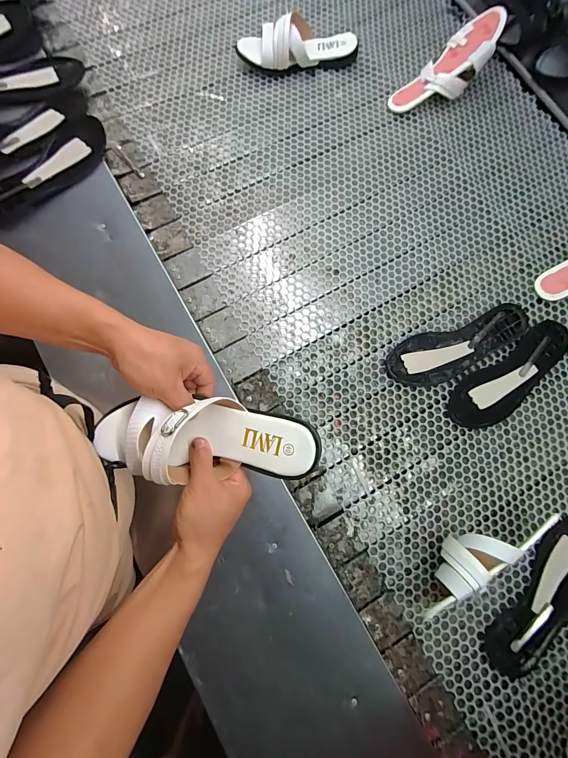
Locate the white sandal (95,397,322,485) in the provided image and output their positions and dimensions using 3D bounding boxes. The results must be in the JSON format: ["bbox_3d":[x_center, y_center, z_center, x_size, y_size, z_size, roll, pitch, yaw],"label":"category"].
[{"bbox_3d":[-0.083,0.065,0.351,0.234,0.058,0.086,2,78,2],"label":"white sandal"}]

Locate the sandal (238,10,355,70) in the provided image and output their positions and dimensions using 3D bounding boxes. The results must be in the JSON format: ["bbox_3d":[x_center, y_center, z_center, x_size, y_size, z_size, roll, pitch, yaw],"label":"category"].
[{"bbox_3d":[0.028,-0.689,0.671,0.243,0.062,0.086,-5,78,-3],"label":"sandal"}]

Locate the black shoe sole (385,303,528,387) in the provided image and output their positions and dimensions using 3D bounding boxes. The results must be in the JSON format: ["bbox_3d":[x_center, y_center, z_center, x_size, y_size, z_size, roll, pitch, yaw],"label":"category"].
[{"bbox_3d":[0.307,-0.056,0.575,0.263,0.021,0.085,-18,79,-5],"label":"black shoe sole"}]

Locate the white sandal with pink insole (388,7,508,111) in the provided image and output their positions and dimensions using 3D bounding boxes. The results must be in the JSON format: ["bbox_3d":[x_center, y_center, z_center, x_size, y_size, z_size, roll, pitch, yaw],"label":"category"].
[{"bbox_3d":[0.324,-0.614,0.663,0.238,0.052,0.086,-34,80,15],"label":"white sandal with pink insole"}]

